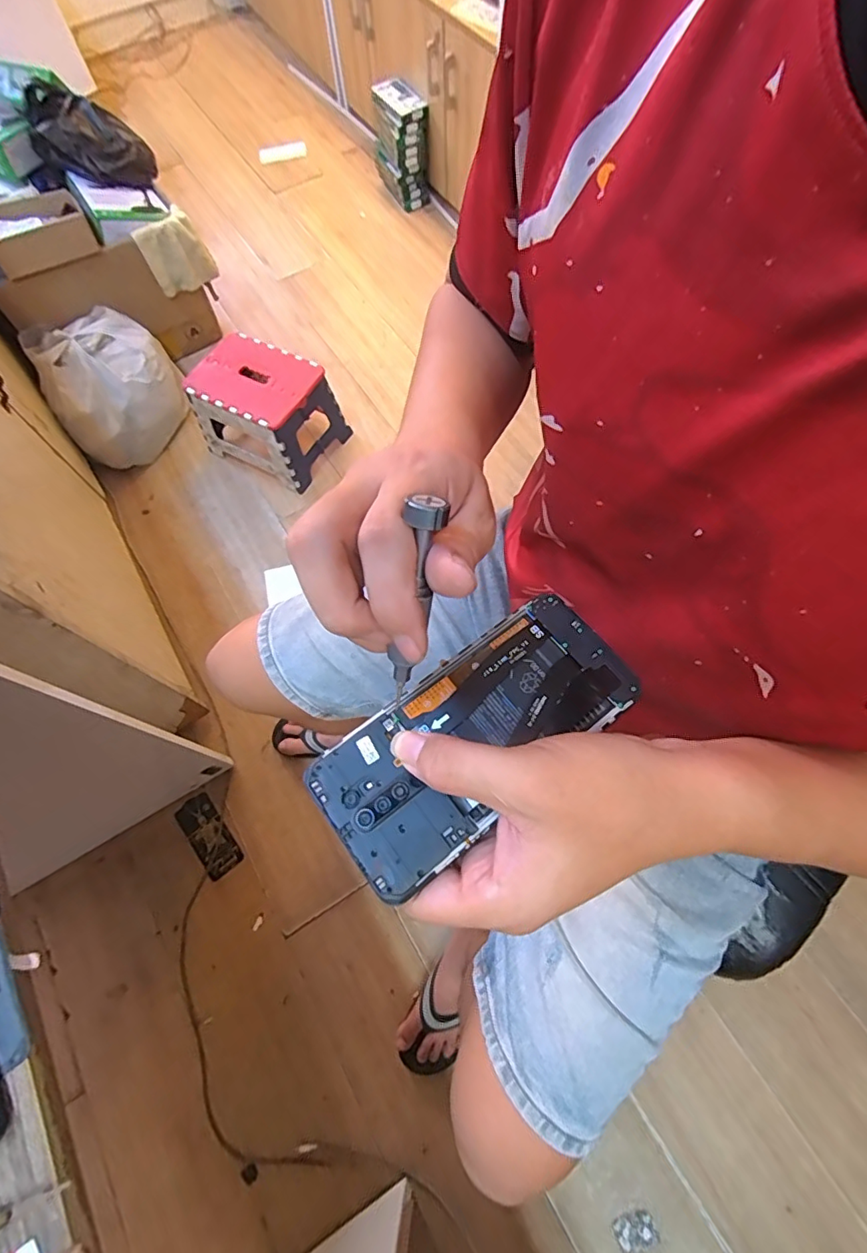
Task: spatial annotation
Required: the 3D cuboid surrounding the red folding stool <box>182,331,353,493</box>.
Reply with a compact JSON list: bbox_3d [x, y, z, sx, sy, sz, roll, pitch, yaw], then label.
[{"bbox_3d":[-0.400,-0.516,1.286,0.282,0.224,0.223,26,70,12],"label":"red folding stool"}]

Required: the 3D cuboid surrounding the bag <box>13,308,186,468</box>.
[{"bbox_3d":[-0.779,-0.589,1.311,0.291,0.223,0.275,-24,68,-8],"label":"bag"}]

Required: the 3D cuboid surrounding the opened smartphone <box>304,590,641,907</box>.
[{"bbox_3d":[0.021,0.049,0.254,0.156,0.004,0.071,-37,70,-16],"label":"opened smartphone"}]

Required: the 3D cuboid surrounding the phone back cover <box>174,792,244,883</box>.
[{"bbox_3d":[-0.435,0.403,1.022,0.070,0.012,0.162,-37,71,-13],"label":"phone back cover"}]

